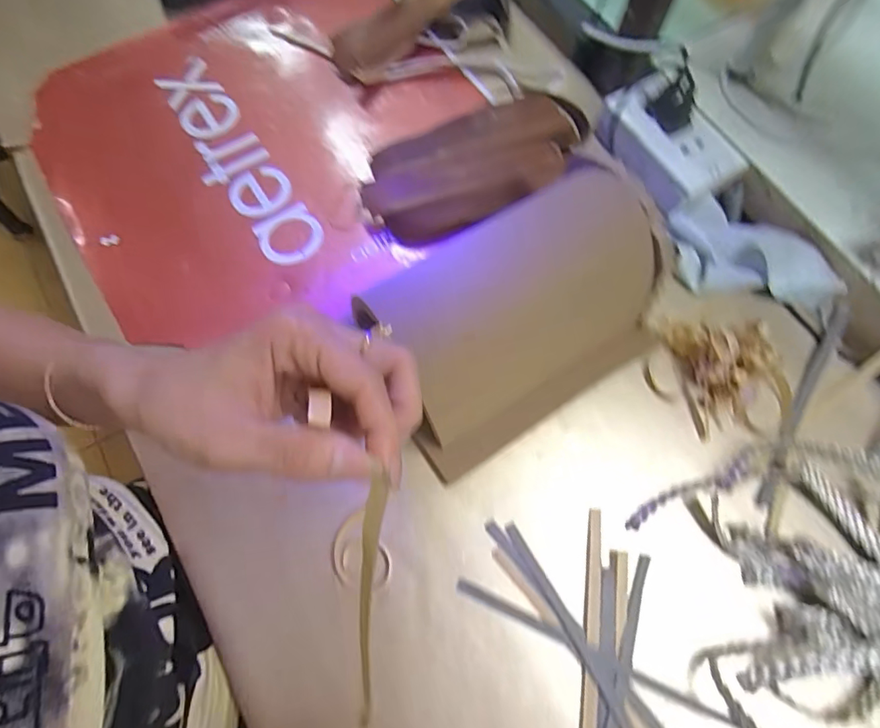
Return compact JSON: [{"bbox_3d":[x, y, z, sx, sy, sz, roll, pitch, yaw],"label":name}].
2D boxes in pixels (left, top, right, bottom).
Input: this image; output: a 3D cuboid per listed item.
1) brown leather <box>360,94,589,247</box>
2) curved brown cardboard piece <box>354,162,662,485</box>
[{"bbox_3d":[0.037,-0.176,0.445,0.216,0.041,0.093,-19,71,-7],"label":"brown leather"},{"bbox_3d":[0.058,-0.030,0.351,0.198,0.111,0.126,-30,72,-11],"label":"curved brown cardboard piece"}]

